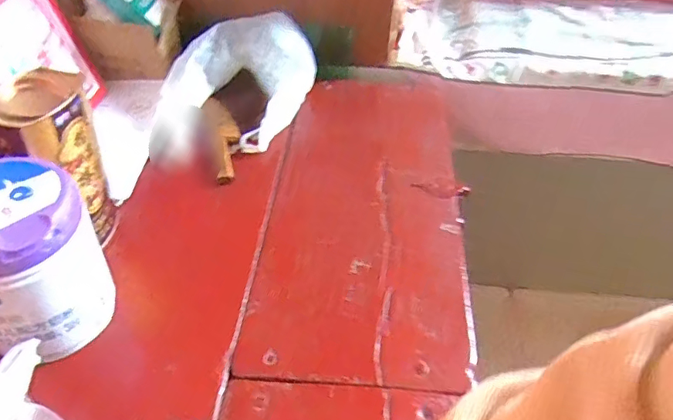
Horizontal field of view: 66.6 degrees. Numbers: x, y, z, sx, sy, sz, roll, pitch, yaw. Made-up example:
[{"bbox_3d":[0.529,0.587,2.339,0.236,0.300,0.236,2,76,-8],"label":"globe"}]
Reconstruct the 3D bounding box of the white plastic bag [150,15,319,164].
[{"bbox_3d":[-0.169,-0.214,0.886,0.281,0.131,0.242,-7,43,-9],"label":"white plastic bag"}]

